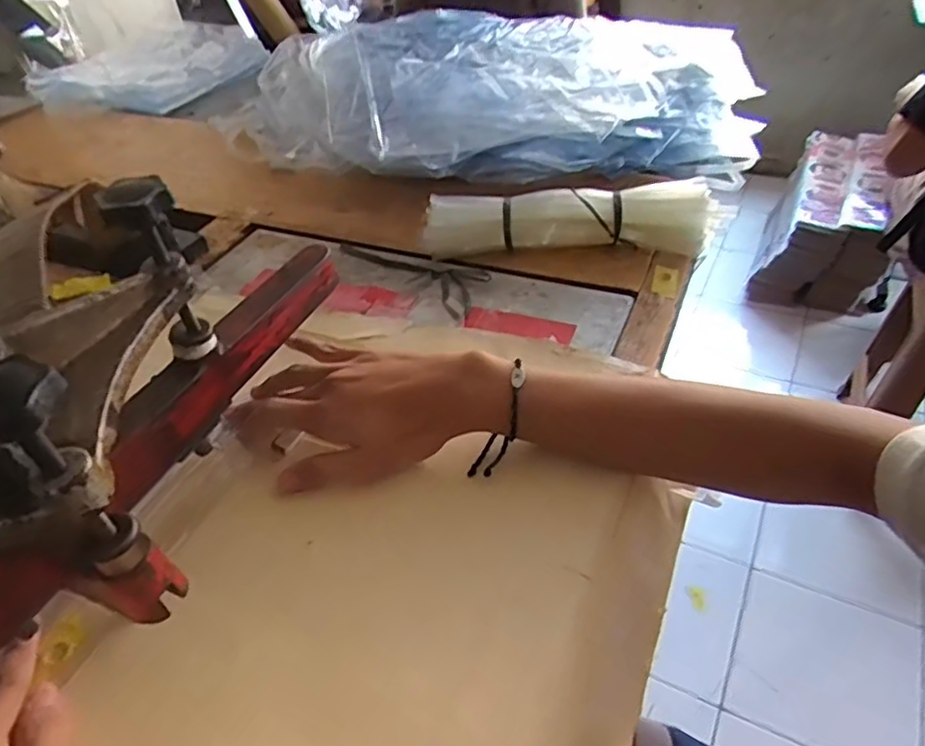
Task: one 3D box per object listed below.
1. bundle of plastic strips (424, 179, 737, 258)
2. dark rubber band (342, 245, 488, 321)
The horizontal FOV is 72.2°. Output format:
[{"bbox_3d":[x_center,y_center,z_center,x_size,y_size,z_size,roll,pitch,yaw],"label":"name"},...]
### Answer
[{"bbox_3d":[0.095,-0.138,0.570,0.263,0.048,0.044,-1,42,5],"label":"bundle of plastic strips"},{"bbox_3d":[-0.037,-0.096,0.575,0.059,0.006,0.171,-33,49,-27],"label":"dark rubber band"}]

